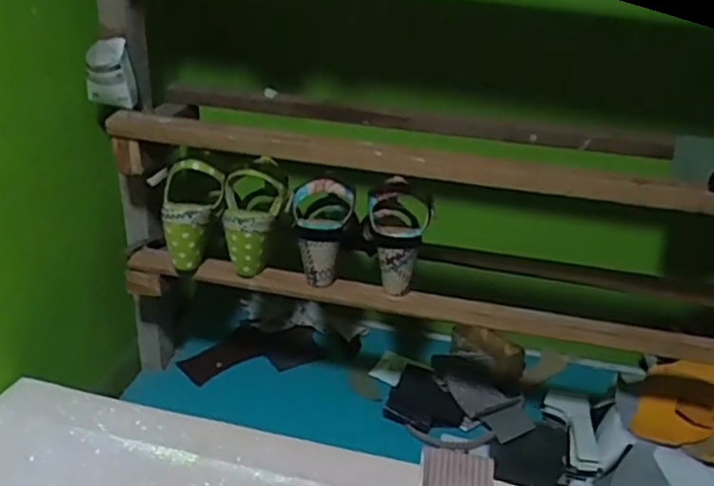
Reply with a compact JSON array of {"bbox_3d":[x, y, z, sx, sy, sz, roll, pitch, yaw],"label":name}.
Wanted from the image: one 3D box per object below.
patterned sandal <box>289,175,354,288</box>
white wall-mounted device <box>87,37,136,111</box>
[{"bbox_3d":[-0.045,-0.017,0.821,0.081,0.129,0.082,3,28,-4],"label":"patterned sandal"},{"bbox_3d":[-0.310,-0.212,0.806,0.055,0.078,0.036,-5,29,-17],"label":"white wall-mounted device"}]

